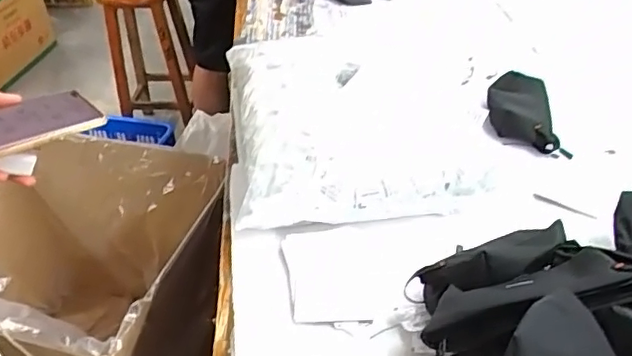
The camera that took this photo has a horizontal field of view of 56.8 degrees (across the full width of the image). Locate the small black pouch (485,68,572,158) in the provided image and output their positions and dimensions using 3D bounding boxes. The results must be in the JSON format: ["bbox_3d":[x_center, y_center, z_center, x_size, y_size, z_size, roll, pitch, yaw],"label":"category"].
[{"bbox_3d":[0.344,-0.114,0.979,0.112,0.040,0.214,0,39,5],"label":"small black pouch"}]

